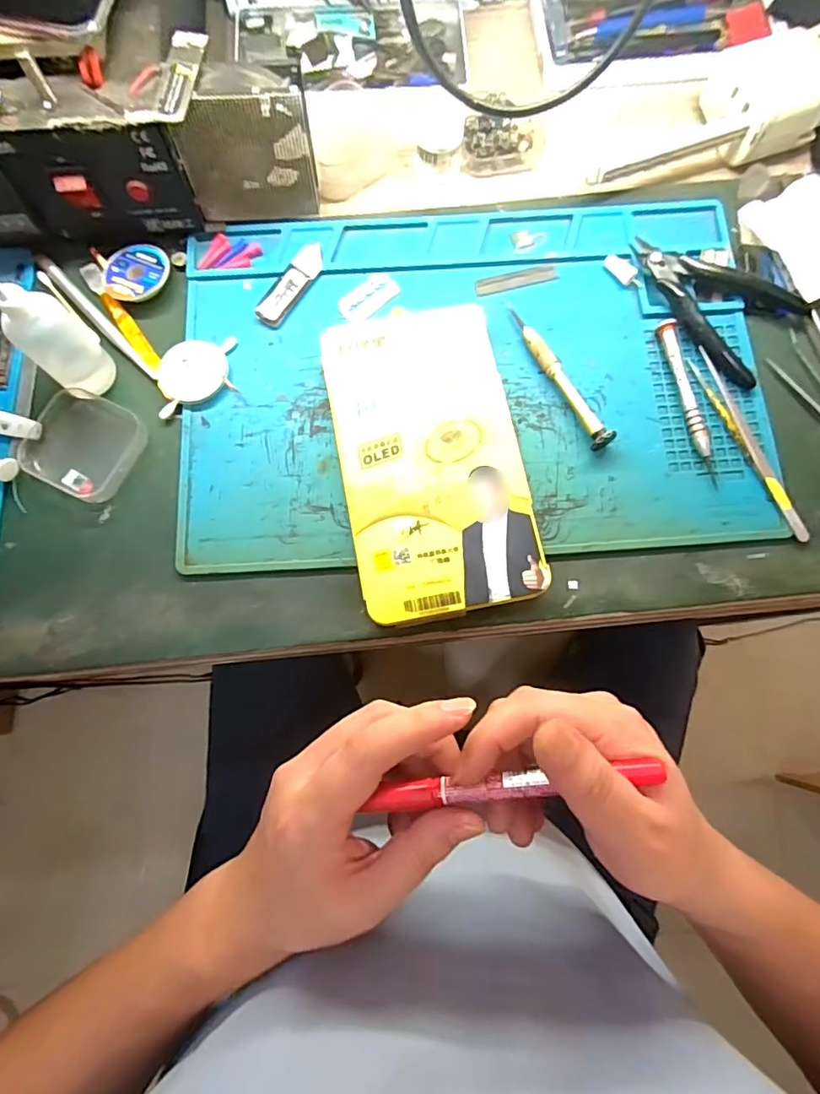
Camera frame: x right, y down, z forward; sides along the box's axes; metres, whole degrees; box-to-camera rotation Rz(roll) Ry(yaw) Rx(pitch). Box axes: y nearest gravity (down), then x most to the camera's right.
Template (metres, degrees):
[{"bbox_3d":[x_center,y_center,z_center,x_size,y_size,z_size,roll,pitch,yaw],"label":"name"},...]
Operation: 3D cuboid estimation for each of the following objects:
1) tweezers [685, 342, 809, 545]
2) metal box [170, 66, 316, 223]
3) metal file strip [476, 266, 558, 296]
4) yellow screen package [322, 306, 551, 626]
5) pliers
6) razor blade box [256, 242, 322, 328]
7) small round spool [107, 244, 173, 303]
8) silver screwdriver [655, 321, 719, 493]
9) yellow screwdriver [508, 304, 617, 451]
[{"bbox_3d":[0.216,-0.066,0.338,0.012,0.011,0.135,-22,79,-4],"label":"tweezers"},{"bbox_3d":[-0.102,-0.251,0.338,0.079,0.084,0.026,-6,78,-1],"label":"metal box"},{"bbox_3d":[0.074,-0.187,0.373,0.057,0.004,0.013,-14,78,-3],"label":"metal file strip"},{"bbox_3d":[0.013,-0.054,0.330,0.107,0.022,0.192,-8,78,-2],"label":"yellow screen package"},{"bbox_3d":[0.206,-0.170,0.352,0.078,0.012,0.119,-36,80,-7],"label":"pliers"},{"bbox_3d":[-0.081,-0.179,0.364,0.018,0.007,0.066,33,80,7],"label":"razor blade box"},{"bbox_3d":[-0.185,-0.185,0.364,0.039,0.010,0.043,26,79,6],"label":"small round spool"},{"bbox_3d":[0.181,-0.095,0.343,0.015,0.011,0.110,-10,78,-2],"label":"silver screwdriver"},{"bbox_3d":[0.096,-0.112,0.347,0.011,0.014,0.113,-28,79,-5],"label":"yellow screwdriver"}]

